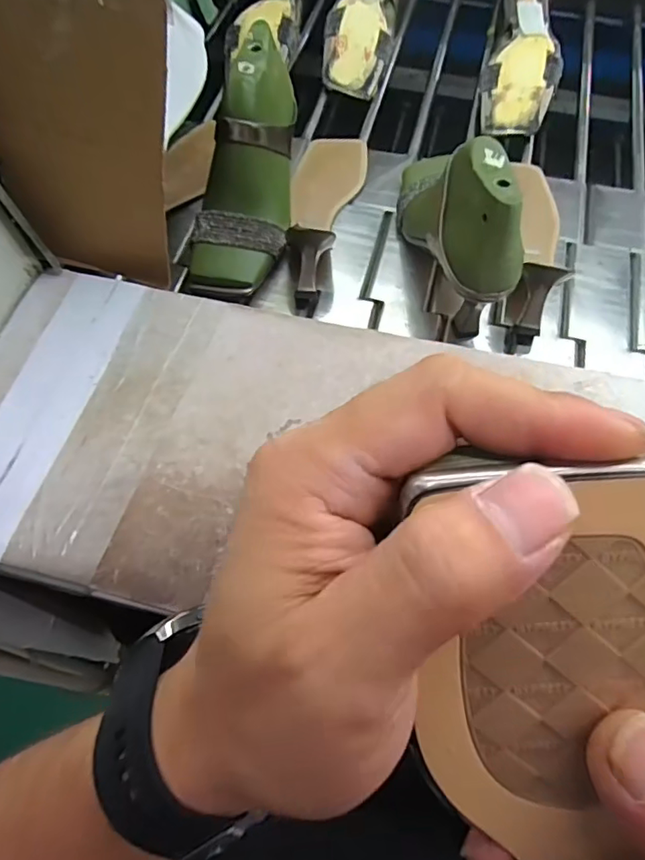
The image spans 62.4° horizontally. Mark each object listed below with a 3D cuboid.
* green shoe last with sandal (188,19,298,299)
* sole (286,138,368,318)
[{"bbox_3d":[-0.066,-0.249,0.509,0.077,0.092,0.243,13,97,6],"label":"green shoe last with sandal"},{"bbox_3d":[0.003,-0.238,0.549,0.080,0.051,0.245,4,63,2],"label":"sole"}]

